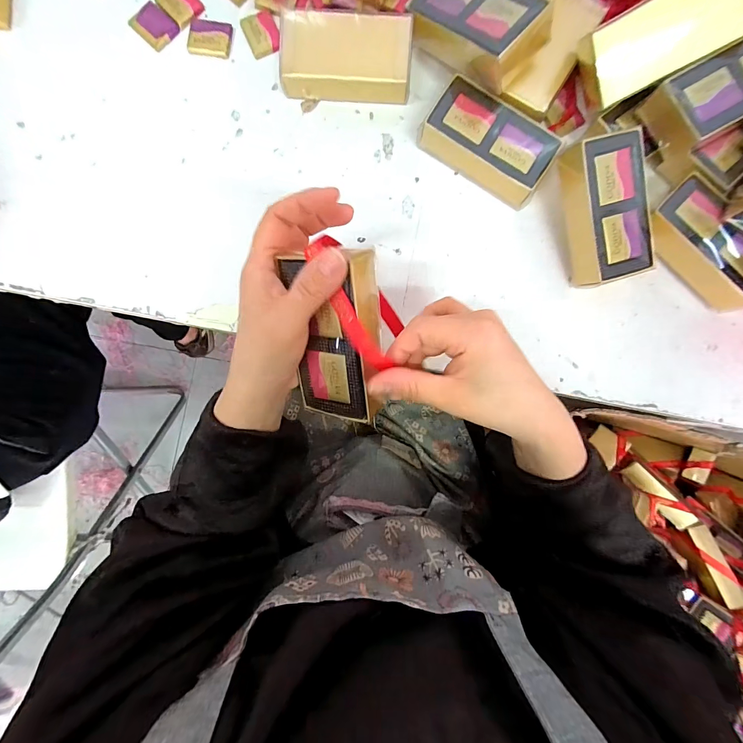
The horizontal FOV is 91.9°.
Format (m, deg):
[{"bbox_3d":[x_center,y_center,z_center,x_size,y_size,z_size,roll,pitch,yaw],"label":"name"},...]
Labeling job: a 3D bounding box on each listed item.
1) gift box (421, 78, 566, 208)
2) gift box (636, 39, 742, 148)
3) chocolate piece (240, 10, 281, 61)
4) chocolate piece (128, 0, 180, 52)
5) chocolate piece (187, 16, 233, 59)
[{"bbox_3d":[0.107,-0.208,0.327,0.113,0.030,0.059,33,87,1],"label":"gift box"},{"bbox_3d":[0.291,-0.230,0.297,0.121,0.036,0.055,-28,87,-2],"label":"gift box"},{"bbox_3d":[-0.106,-0.328,0.348,0.031,0.004,0.043,-23,87,-2],"label":"chocolate piece"},{"bbox_3d":[-0.210,-0.335,0.348,0.044,0.007,0.034,43,87,2],"label":"chocolate piece"},{"bbox_3d":[-0.156,-0.323,0.348,0.040,0.004,0.036,7,86,0],"label":"chocolate piece"}]

